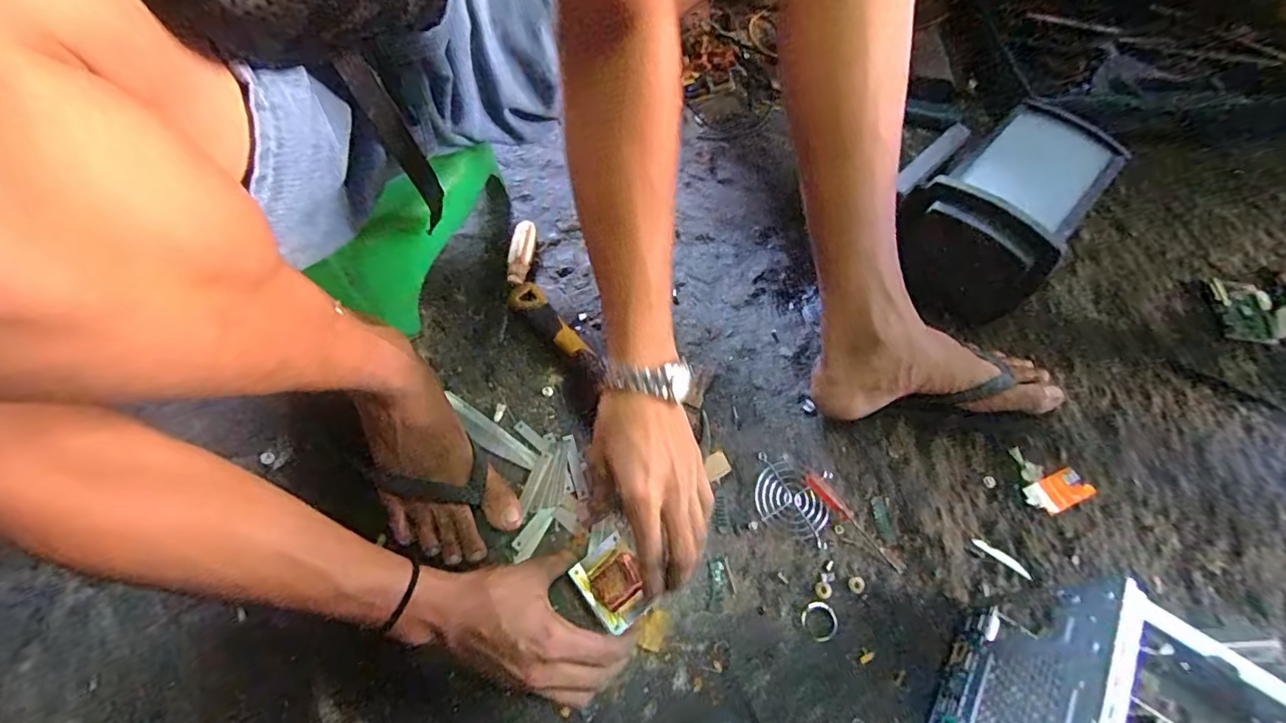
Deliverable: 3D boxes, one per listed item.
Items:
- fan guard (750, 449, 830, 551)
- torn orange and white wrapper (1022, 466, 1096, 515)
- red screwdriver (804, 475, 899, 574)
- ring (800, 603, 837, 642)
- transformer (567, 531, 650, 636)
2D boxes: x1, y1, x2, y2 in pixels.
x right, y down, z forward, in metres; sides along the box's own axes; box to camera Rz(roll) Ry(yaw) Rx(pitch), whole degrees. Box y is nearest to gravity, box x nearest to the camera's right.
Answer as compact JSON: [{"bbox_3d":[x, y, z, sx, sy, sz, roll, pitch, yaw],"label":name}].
[{"bbox_3d":[0.148,0.136,0.537,0.073,0.006,0.075,13,70,1],"label":"fan guard"},{"bbox_3d":[0.429,0.134,0.559,0.067,0.007,0.034,-19,67,-11],"label":"torn orange and white wrapper"},{"bbox_3d":[0.205,0.155,0.529,0.118,0.008,0.016,42,70,16],"label":"red screwdriver"},{"bbox_3d":[0.165,0.242,0.504,0.032,0.004,0.033,1,64,-2],"label":"ring"},{"bbox_3d":[-0.024,0.189,0.463,0.051,0.025,0.066,-36,71,-18],"label":"transformer"}]

